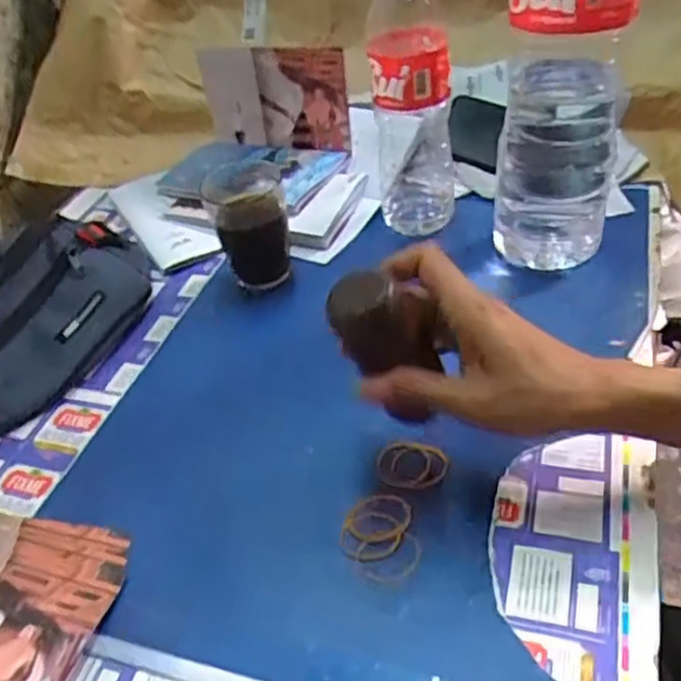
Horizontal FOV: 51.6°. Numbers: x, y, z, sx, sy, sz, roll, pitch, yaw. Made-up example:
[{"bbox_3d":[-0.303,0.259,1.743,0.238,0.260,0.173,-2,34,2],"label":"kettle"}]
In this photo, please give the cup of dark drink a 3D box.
[{"bbox_3d":[-0.074,-0.094,0.579,0.061,0.090,0.069,-13,40,-5],"label":"cup of dark drink"}]

